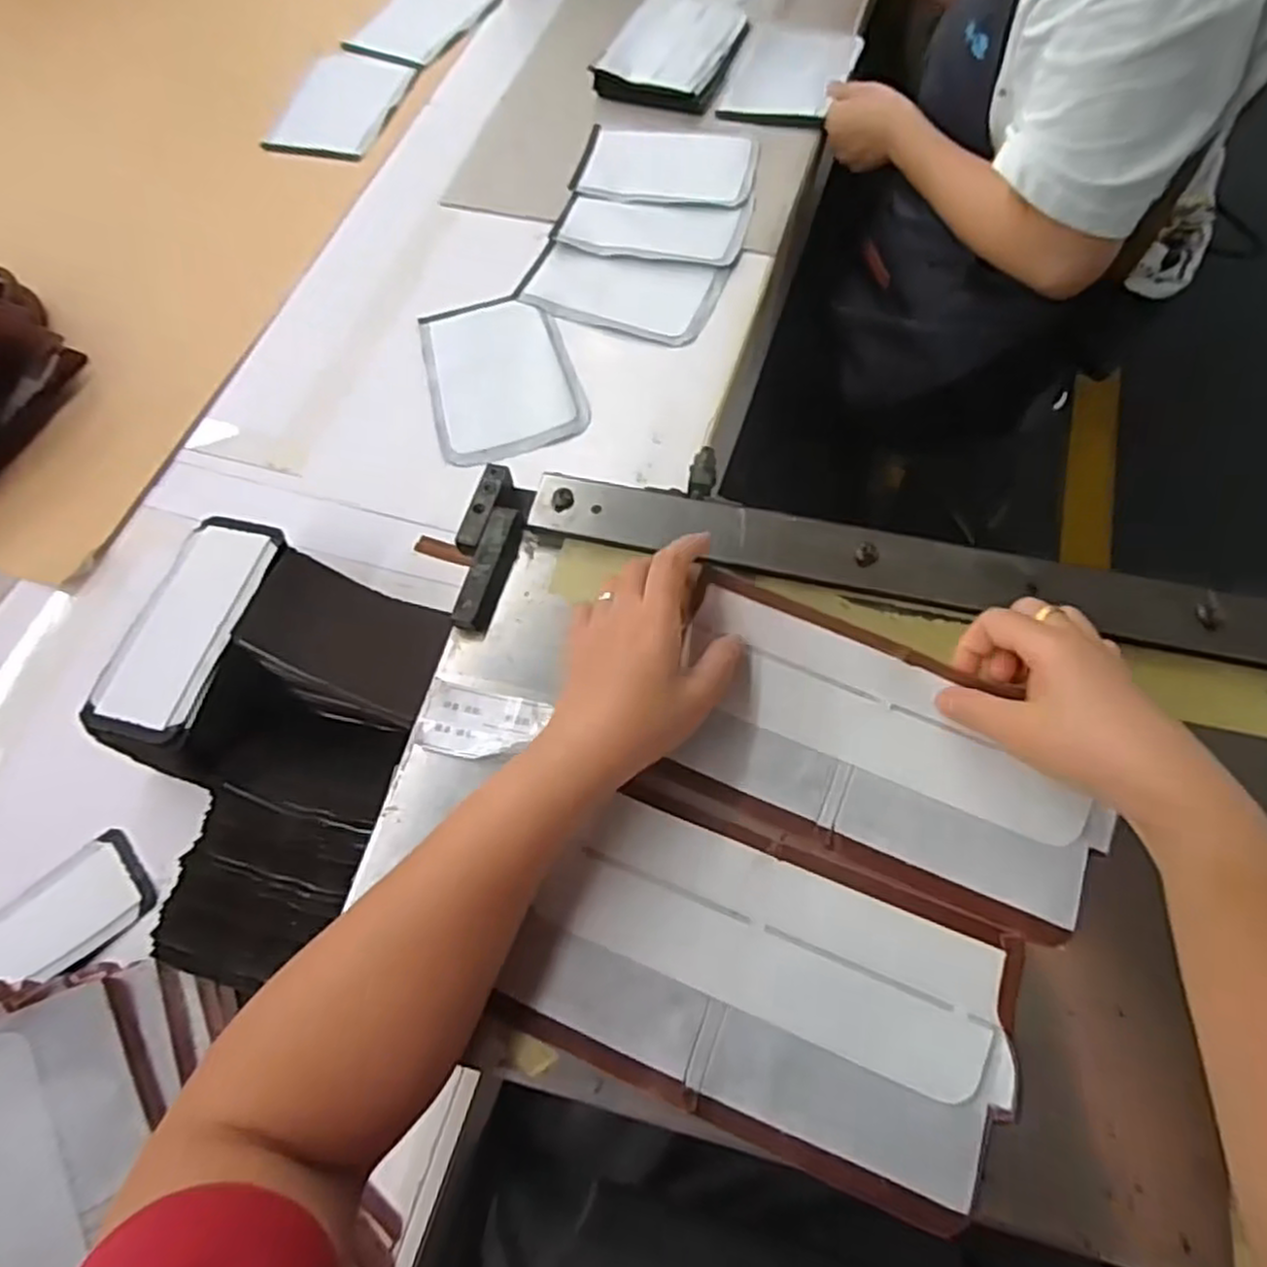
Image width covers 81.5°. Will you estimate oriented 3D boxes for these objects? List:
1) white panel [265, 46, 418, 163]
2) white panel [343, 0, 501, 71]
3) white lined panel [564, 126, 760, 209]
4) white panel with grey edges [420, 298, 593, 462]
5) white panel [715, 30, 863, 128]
[{"bbox_3d":[-0.334,-0.612,0.847,0.126,0.009,0.197,9,66,7],"label":"white panel"},{"bbox_3d":[-0.257,-0.764,0.917,0.126,0.008,0.184,23,69,13],"label":"white panel"},{"bbox_3d":[0.035,-0.491,0.774,0.183,0.006,0.119,8,66,6],"label":"white lined panel"},{"bbox_3d":[-0.121,-0.237,0.672,0.131,0.008,0.176,-14,65,-3],"label":"white panel with grey edges"},{"bbox_3d":[0.177,-0.628,0.822,0.123,0.009,0.151,17,67,10],"label":"white panel"}]

